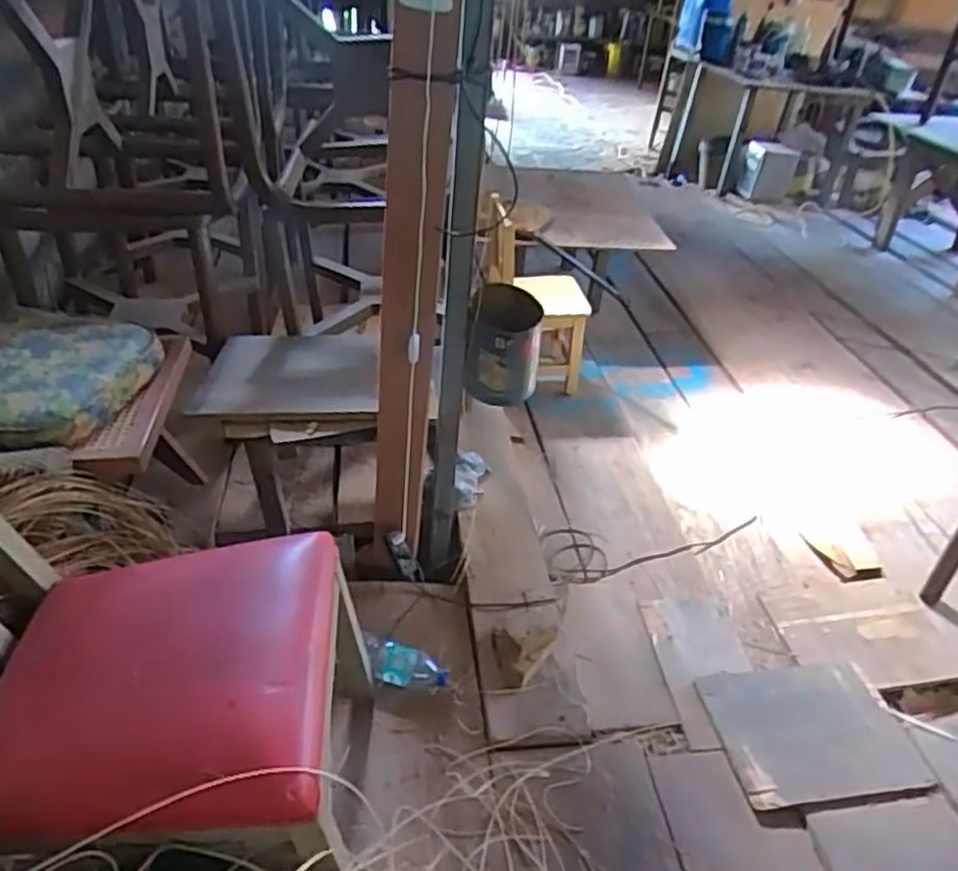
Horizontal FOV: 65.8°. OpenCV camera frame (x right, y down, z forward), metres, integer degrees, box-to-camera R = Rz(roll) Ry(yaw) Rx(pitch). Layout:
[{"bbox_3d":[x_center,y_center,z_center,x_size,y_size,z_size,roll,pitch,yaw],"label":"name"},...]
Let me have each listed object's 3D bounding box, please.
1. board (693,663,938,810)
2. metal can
[{"bbox_3d":[0.655,0.582,1.470,0.370,0.016,0.280,-2,37,-11],"label":"board"},{"bbox_3d":[0.050,-0.188,1.557,0.149,0.186,0.215,6,36,1],"label":"metal can"}]

